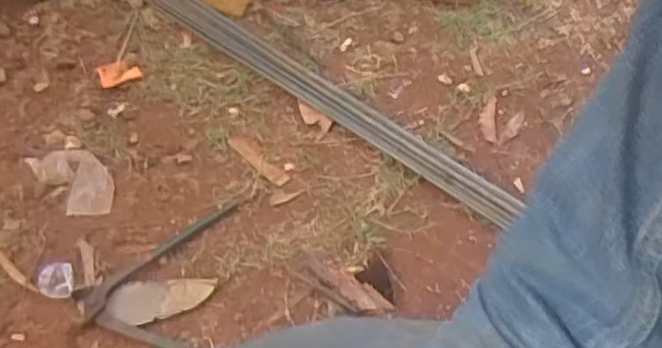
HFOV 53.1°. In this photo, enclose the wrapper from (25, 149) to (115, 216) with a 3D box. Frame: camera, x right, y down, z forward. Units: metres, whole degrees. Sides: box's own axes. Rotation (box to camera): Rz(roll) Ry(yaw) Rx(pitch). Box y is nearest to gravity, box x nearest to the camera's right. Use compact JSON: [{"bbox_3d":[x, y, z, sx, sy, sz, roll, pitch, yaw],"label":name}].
[{"bbox_3d":[-0.352,0.009,0.921,0.075,0.019,0.156,-37,58,-22],"label":"wrapper"}]

